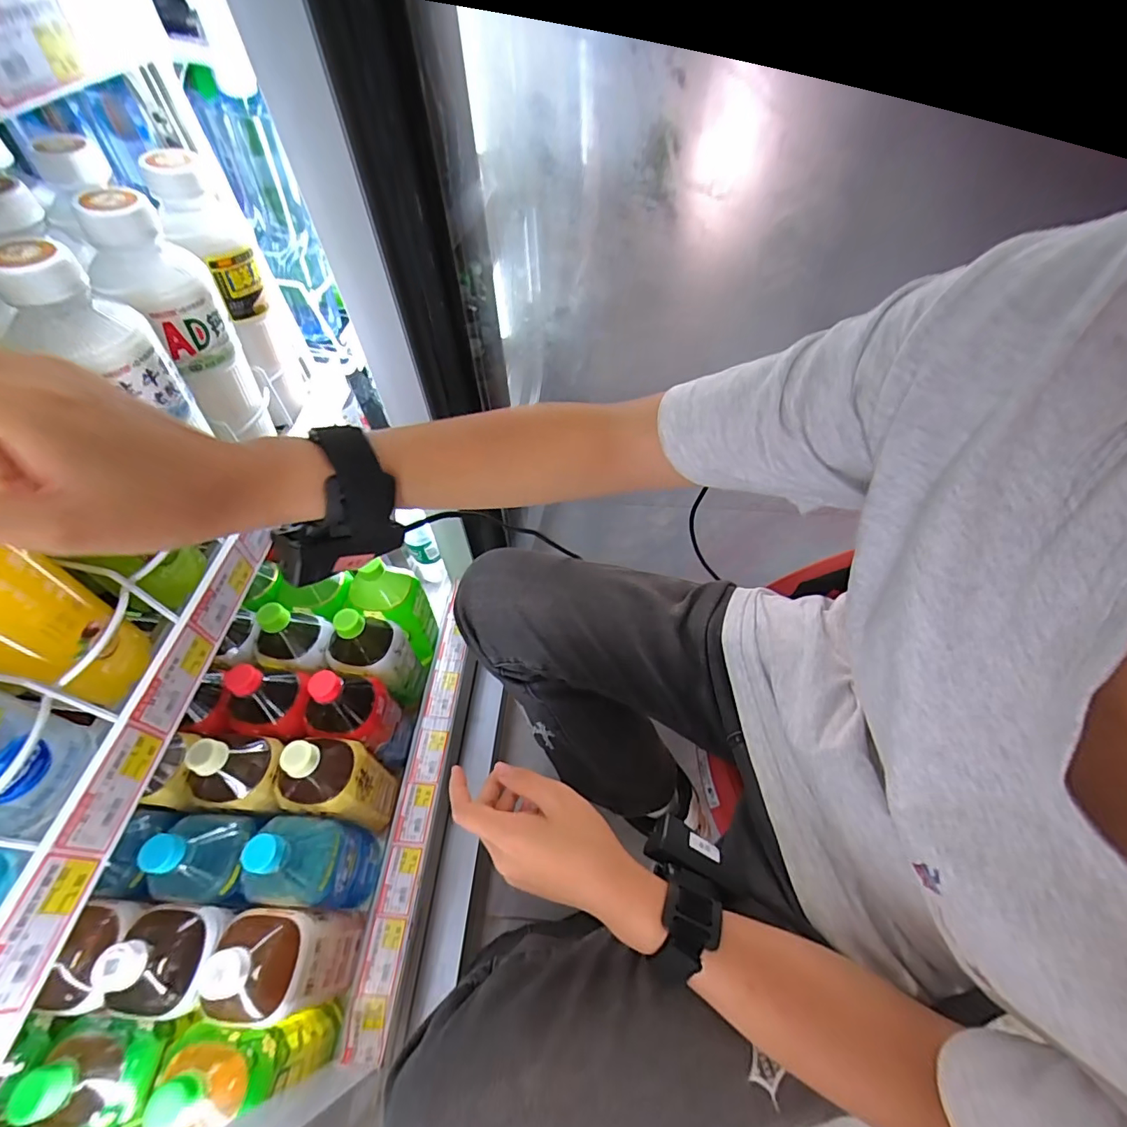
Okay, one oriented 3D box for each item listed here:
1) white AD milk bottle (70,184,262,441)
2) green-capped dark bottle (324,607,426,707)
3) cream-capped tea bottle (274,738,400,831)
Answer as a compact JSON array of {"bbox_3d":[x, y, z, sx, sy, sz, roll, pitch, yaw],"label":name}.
[{"bbox_3d":[-0.270,-0.166,0.358,0.056,0.156,0.053,-26,59,-16],"label":"white AD milk bottle"},{"bbox_3d":[-0.240,0.126,0.652,0.087,0.201,0.077,-35,61,-21],"label":"green-capped dark bottle"},{"bbox_3d":[-0.252,0.248,0.561,0.076,0.198,0.080,16,57,12],"label":"cream-capped tea bottle"}]

